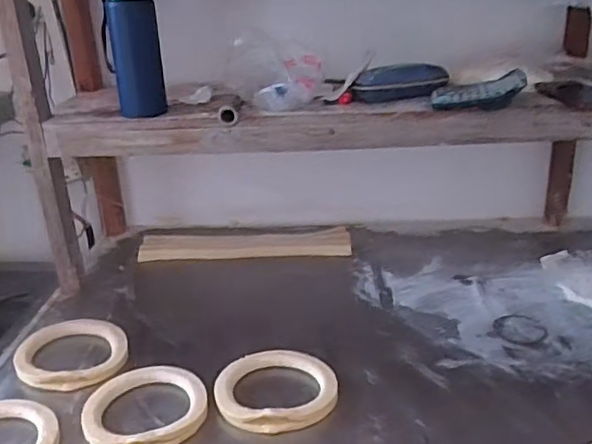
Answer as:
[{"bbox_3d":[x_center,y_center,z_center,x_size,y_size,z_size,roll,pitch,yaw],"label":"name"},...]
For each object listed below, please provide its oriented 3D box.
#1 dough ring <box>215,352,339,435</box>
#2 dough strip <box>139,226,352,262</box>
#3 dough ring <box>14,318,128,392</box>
[{"bbox_3d":[-0.028,0.234,0.872,0.171,0.024,0.171,-3,23,1],"label":"dough ring"},{"bbox_3d":[-0.110,0.050,1.295,0.444,0.020,0.093,-3,23,3],"label":"dough strip"},{"bbox_3d":[-0.355,0.205,0.965,0.163,0.028,0.160,-3,23,1],"label":"dough ring"}]

